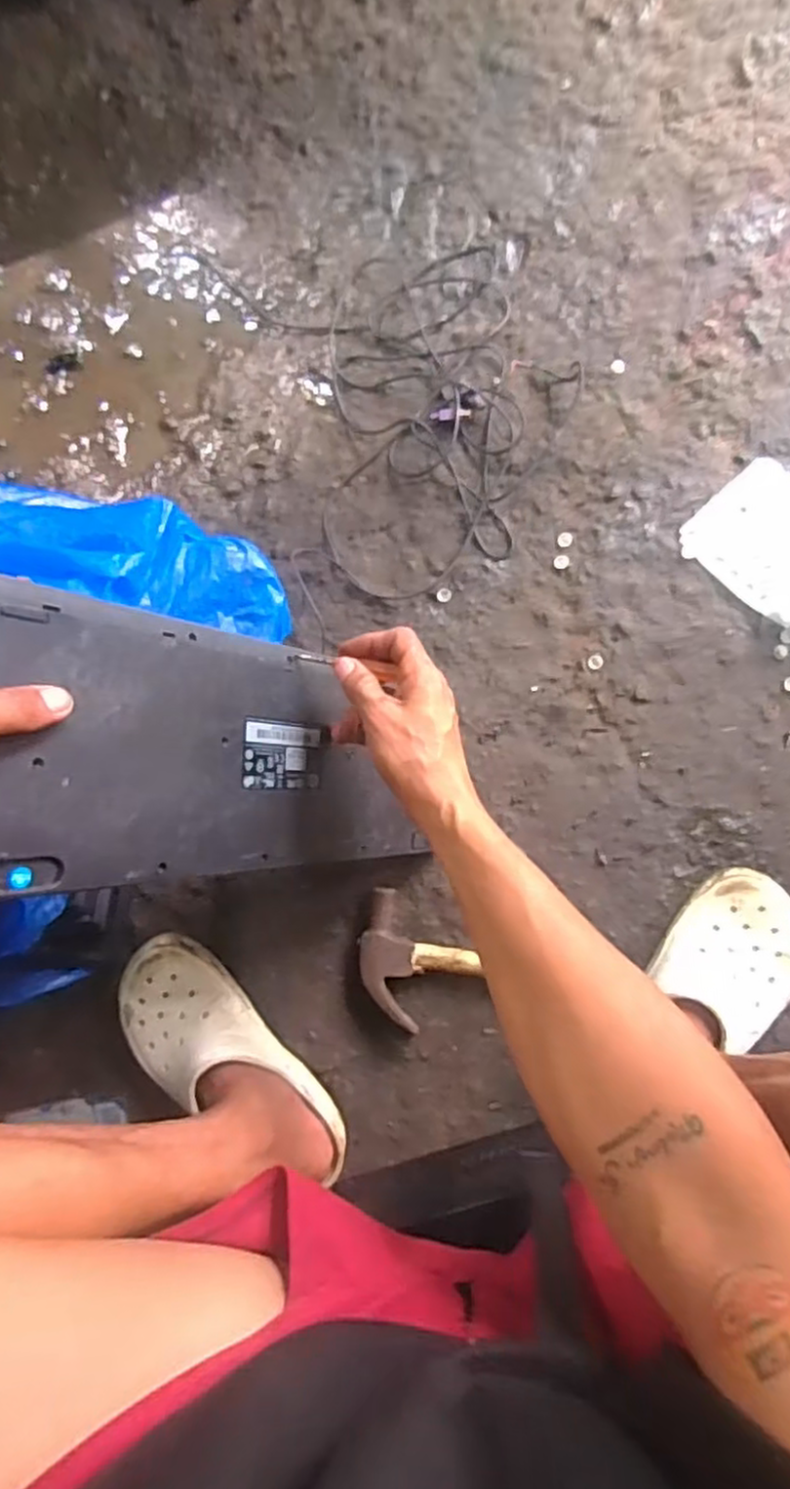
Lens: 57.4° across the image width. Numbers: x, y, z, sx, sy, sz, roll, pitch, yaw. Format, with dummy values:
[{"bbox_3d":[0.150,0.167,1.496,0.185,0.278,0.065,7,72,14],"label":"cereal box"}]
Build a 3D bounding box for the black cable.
[{"bbox_3d":[-0.005,-0.380,0.767,0.321,0.023,0.437,-20,82,3],"label":"black cable"}]

